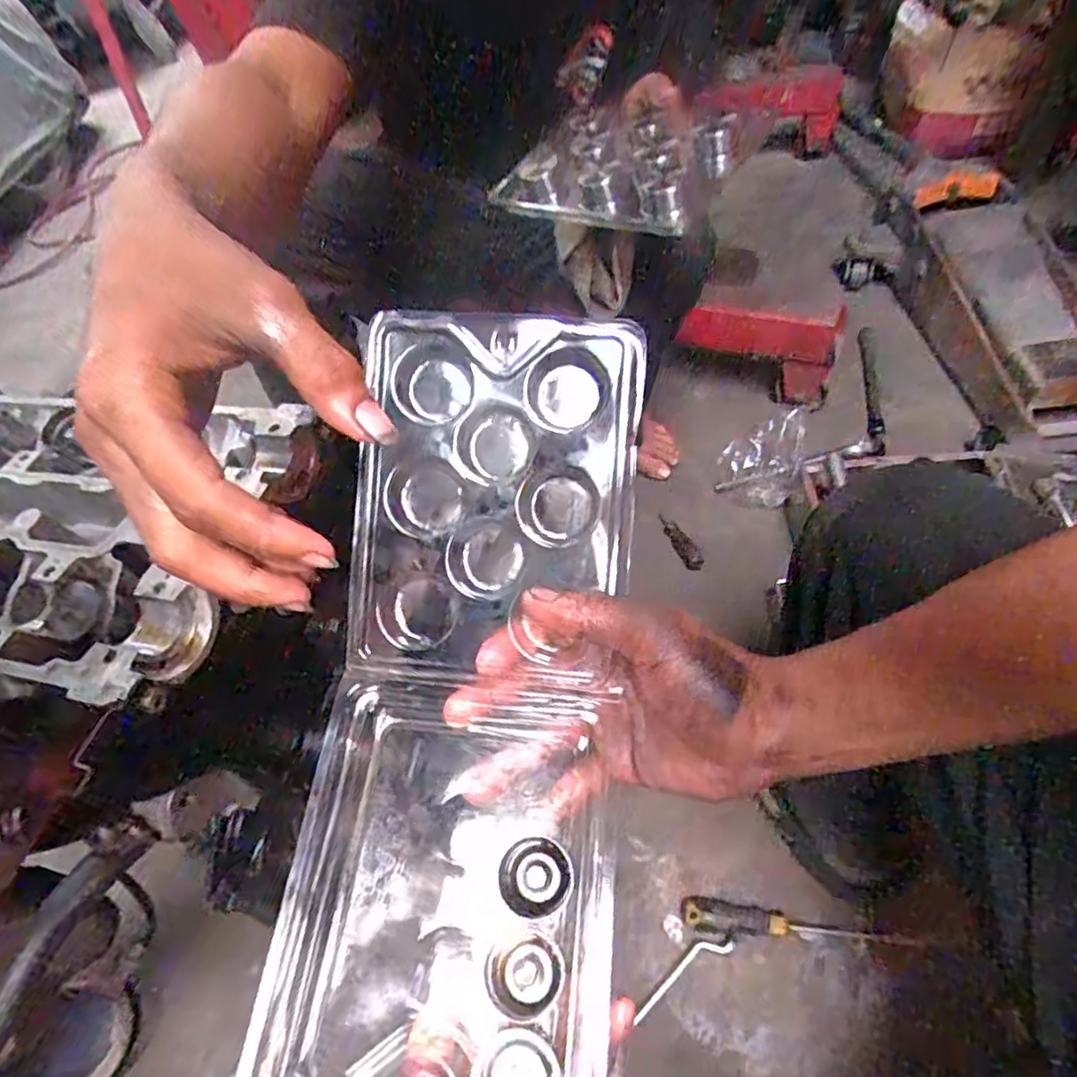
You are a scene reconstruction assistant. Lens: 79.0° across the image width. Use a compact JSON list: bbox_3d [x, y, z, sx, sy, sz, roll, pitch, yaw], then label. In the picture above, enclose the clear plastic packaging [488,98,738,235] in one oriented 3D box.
[{"bbox_3d":[0.059,-0.281,0.487,0.155,0.044,0.133,26,59,23],"label":"clear plastic packaging"}]

